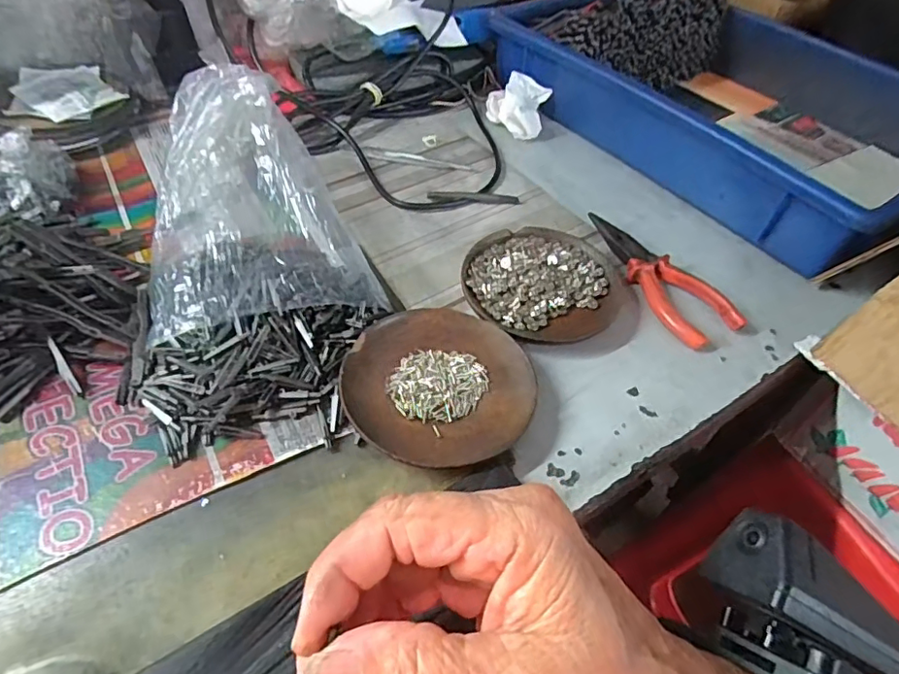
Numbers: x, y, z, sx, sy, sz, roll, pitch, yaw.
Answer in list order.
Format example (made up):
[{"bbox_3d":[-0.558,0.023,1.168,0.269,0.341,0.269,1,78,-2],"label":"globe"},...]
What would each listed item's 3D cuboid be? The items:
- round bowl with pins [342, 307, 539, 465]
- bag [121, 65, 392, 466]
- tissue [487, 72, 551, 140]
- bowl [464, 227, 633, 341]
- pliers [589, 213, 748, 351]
[{"bbox_3d":[-0.006,0.030,0.338,0.111,0.018,0.111,2,49,-3],"label":"round bowl with pins"},{"bbox_3d":[-0.130,-0.069,0.368,0.158,0.084,0.274,-8,50,-11],"label":"bag"},{"bbox_3d":[0.068,-0.231,0.551,0.060,0.045,0.072,9,49,3],"label":"tissue"},{"bbox_3d":[0.069,-0.041,0.406,0.117,0.020,0.108,2,49,-3],"label":"bowl"},{"bbox_3d":[0.153,-0.048,0.421,0.049,0.015,0.142,-24,55,-23],"label":"pliers"}]

